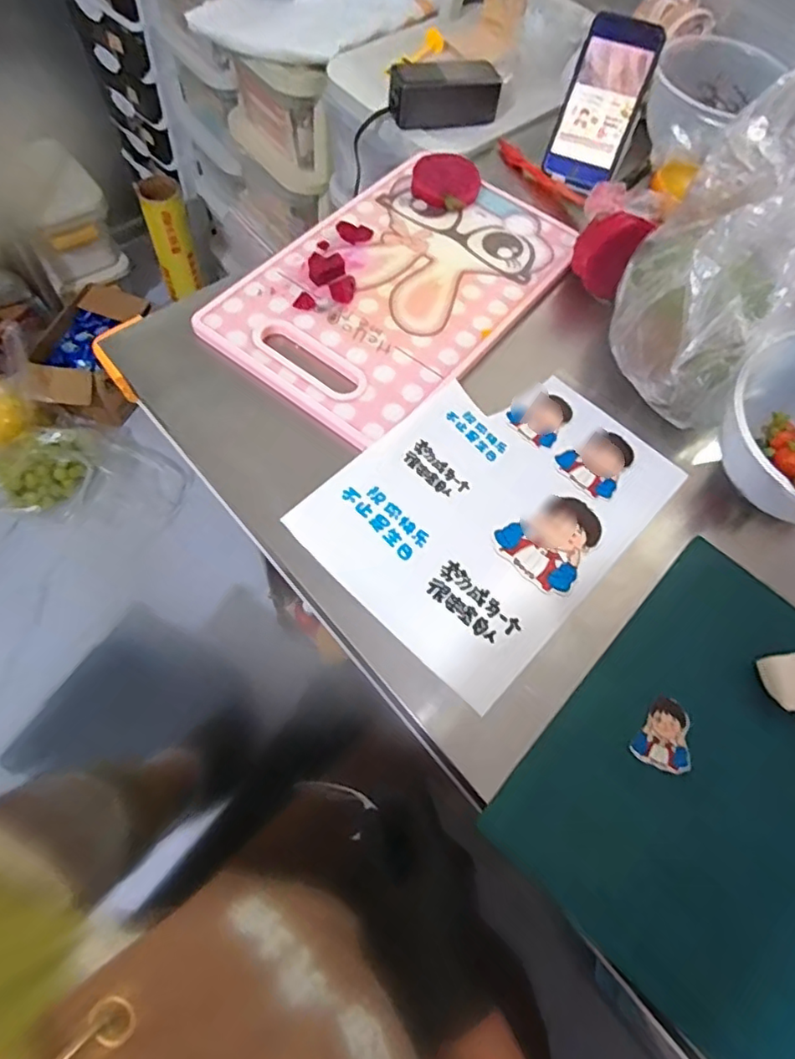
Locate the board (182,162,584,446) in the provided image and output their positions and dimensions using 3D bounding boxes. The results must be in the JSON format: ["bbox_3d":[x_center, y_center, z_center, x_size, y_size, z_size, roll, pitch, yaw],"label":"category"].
[{"bbox_3d":[0.004,-0.241,0.576,0.223,0.010,0.351,36,66,13],"label":"board"}]

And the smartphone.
[{"bbox_3d":[0.223,-0.463,0.643,0.077,0.019,0.159,23,111,7],"label":"smartphone"}]

